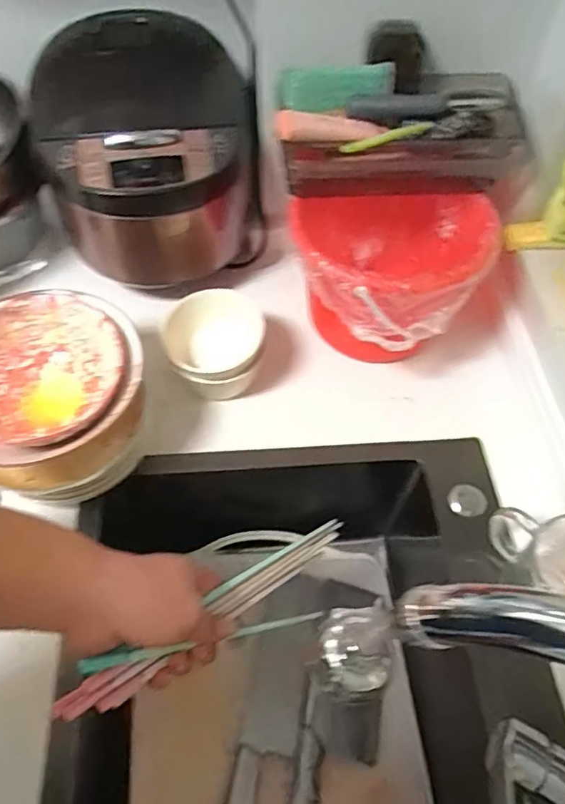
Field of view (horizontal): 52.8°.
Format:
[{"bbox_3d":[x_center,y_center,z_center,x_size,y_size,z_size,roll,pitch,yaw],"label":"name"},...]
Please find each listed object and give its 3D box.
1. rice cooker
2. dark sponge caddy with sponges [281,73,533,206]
[{"bbox_3d":[-0.174,-0.305,0.704,0.254,0.201,0.270,1,56,-1],"label":"rice cooker"},{"bbox_3d":[0.128,-0.278,0.604,0.248,0.095,0.094,-2,56,-3],"label":"dark sponge caddy with sponges"}]

